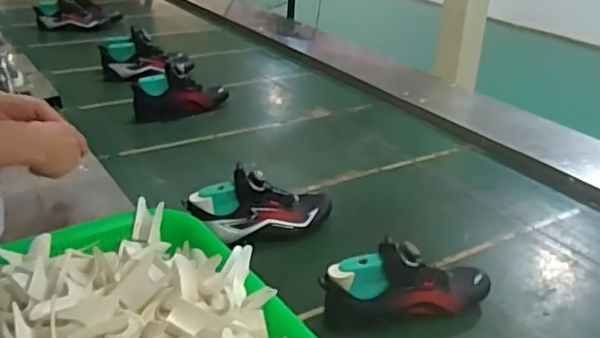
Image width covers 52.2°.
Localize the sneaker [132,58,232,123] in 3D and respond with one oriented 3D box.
[{"bbox_3d":[-0.290,-0.192,1.529,0.243,0.117,0.095,-8,27,-24],"label":"sneaker"}]

